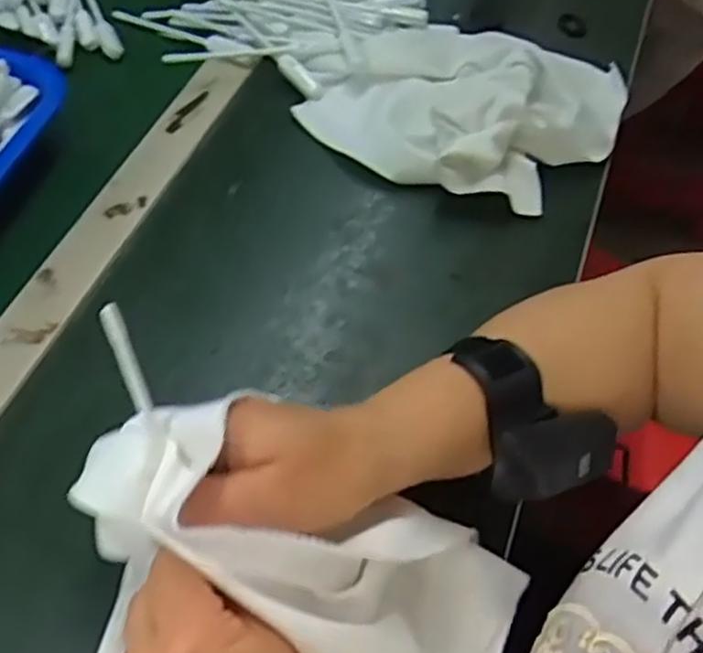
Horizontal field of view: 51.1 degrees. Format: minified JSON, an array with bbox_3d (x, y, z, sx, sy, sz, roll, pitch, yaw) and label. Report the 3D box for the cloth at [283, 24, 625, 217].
[{"bbox_3d":[0.095,-0.182,0.576,0.217,0.039,0.204,24,58,11],"label":"cloth"}]

